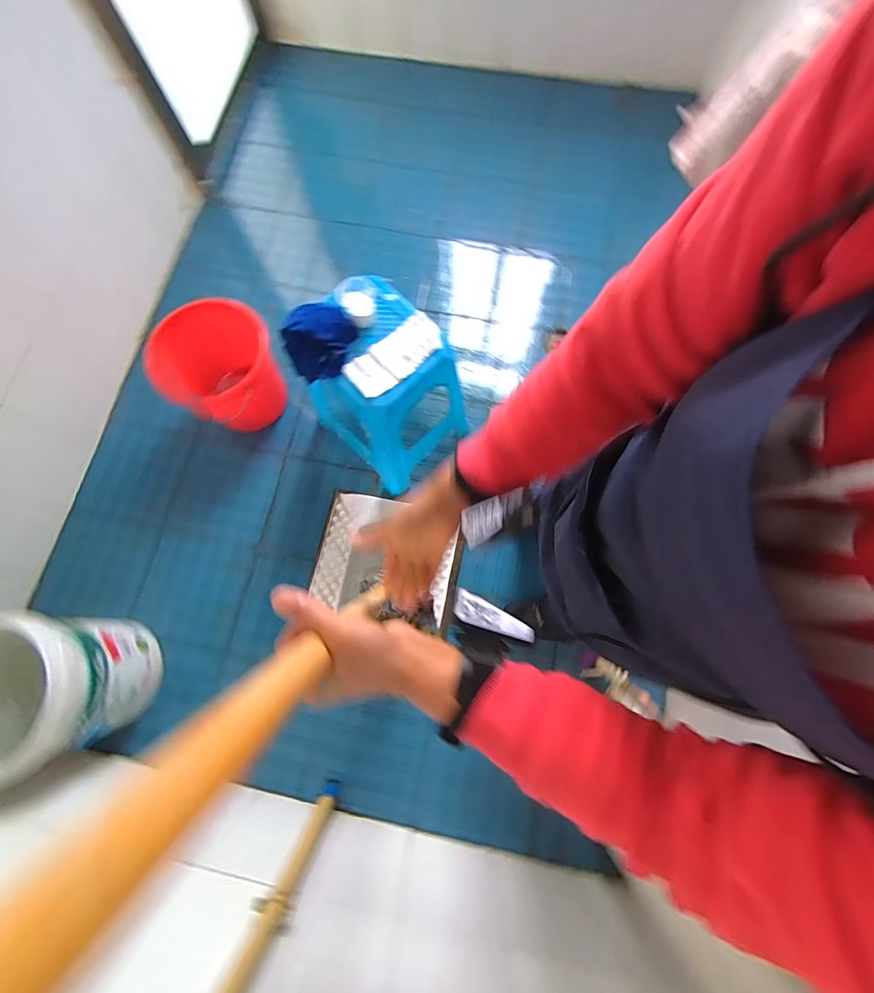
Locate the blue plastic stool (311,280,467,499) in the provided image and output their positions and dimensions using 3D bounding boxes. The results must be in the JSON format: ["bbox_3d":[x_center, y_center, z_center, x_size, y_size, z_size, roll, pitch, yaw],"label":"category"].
[{"bbox_3d":[-0.121,-0.246,1.058,0.302,0.480,0.308,-42,79,-7],"label":"blue plastic stool"}]

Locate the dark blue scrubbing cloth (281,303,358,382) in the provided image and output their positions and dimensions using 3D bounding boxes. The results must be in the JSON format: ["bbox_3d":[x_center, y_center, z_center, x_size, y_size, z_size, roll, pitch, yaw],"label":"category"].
[{"bbox_3d":[-0.251,-0.330,0.876,0.146,0.098,0.145,21,78,7],"label":"dark blue scrubbing cloth"}]

